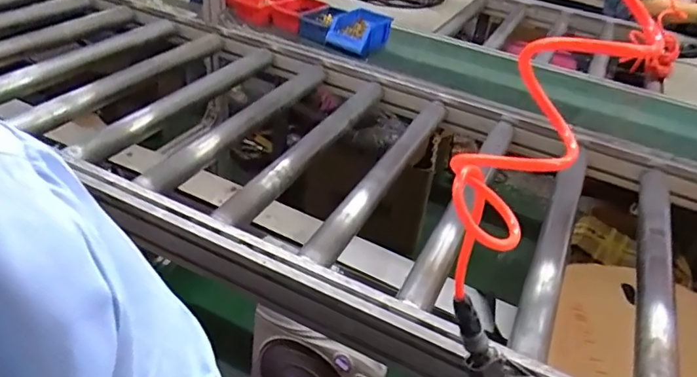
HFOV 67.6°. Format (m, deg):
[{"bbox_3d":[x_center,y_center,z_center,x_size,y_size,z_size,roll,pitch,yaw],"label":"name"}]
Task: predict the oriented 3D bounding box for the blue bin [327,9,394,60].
[{"bbox_3d":[0.026,-0.388,1.301,0.128,0.063,0.151,22,38,20],"label":"blue bin"}]

